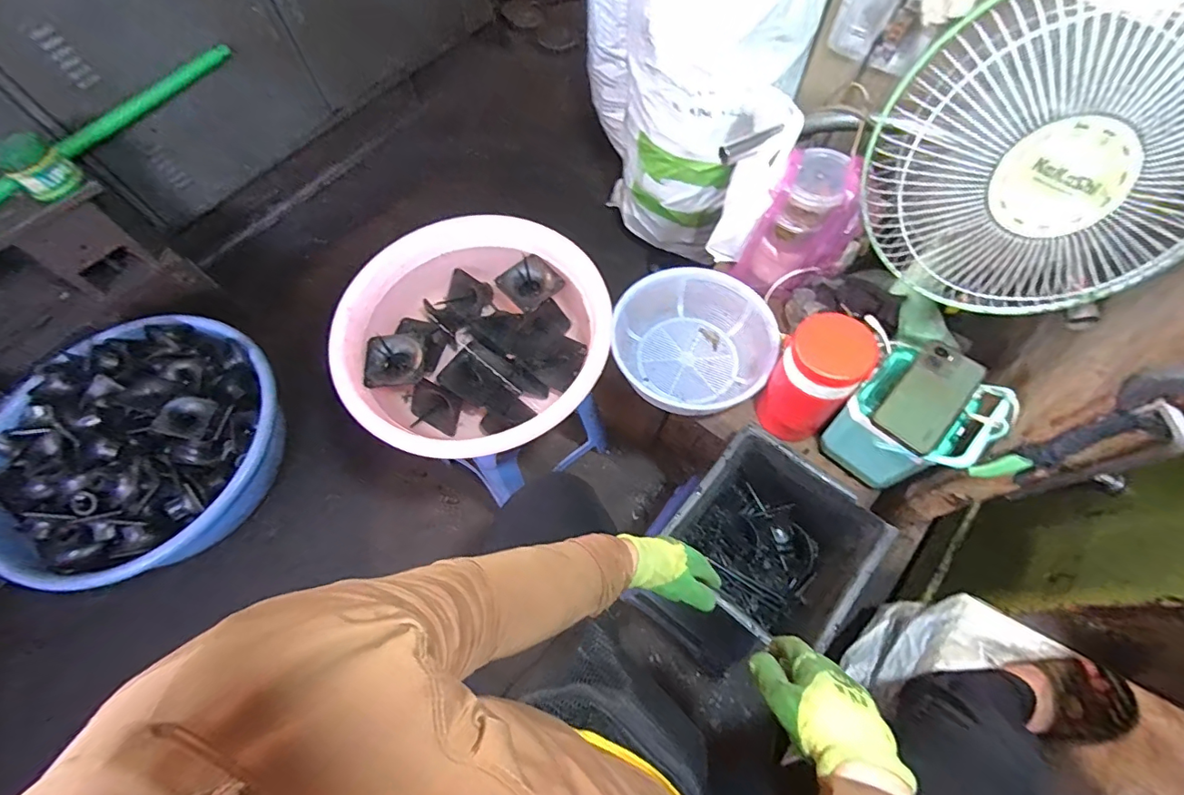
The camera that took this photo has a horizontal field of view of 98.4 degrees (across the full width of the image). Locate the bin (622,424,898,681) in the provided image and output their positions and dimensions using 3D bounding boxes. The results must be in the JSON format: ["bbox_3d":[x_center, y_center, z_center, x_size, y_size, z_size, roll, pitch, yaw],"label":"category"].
[{"bbox_3d":[0.266,0.205,0.772,0.237,0.164,0.202,37,71,17],"label":"bin"}]

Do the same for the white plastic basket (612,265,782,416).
[{"bbox_3d":[0.169,-0.093,0.862,0.246,0.083,0.253,-1,65,1],"label":"white plastic basket"}]

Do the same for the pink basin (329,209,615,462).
[{"bbox_3d":[-0.186,-0.097,0.824,0.416,0.147,0.384,-1,65,1],"label":"pink basin"}]

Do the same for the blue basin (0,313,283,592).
[{"bbox_3d":[-0.968,0.095,1.111,0.577,0.178,0.607,-1,65,1],"label":"blue basin"}]

